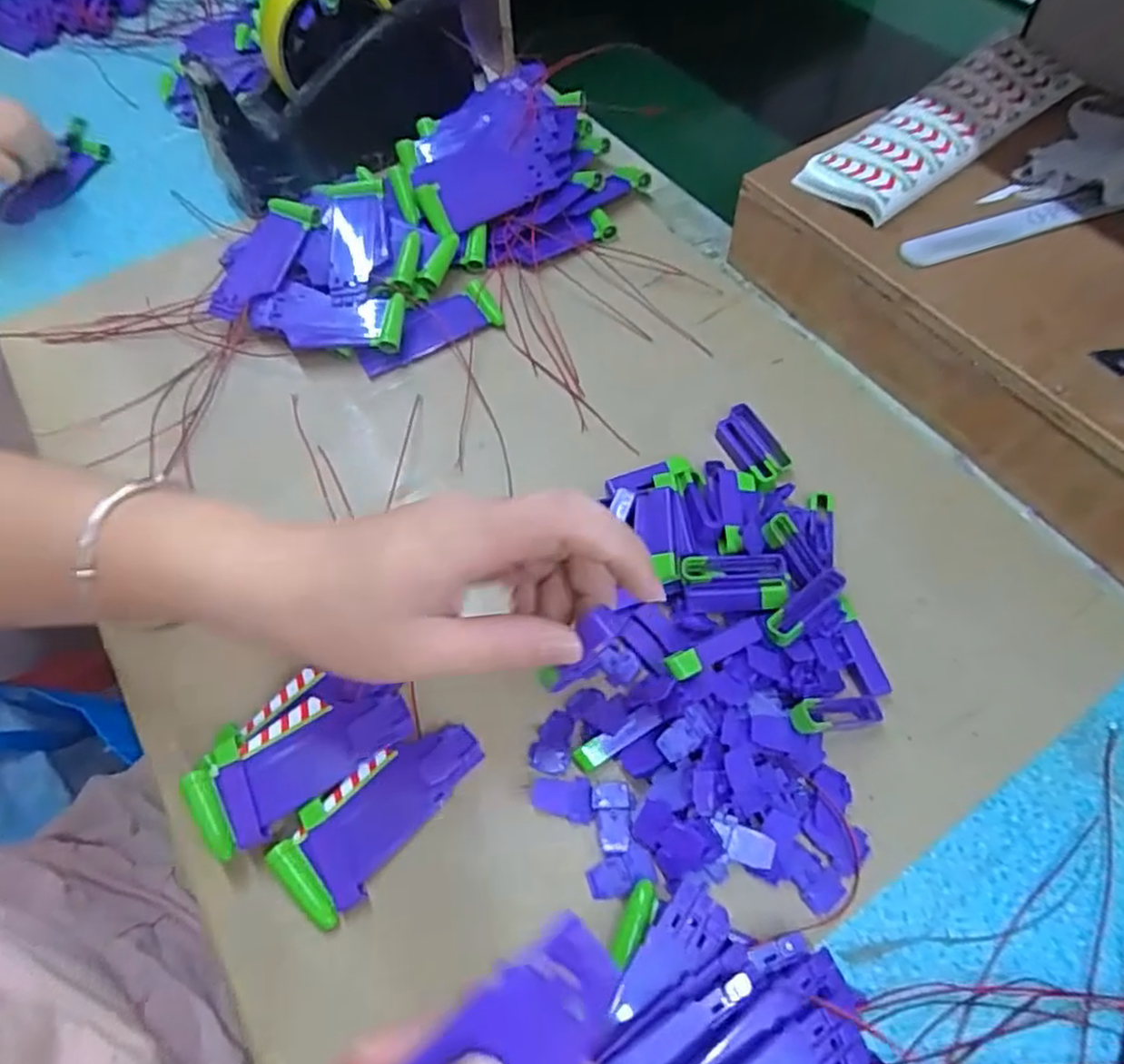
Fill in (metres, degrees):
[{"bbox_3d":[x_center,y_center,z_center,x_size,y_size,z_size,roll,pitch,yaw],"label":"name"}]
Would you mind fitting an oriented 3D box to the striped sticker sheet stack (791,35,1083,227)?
[{"bbox_3d":[0.219,-0.233,0.399,0.180,0.020,0.055,-35,65,-16],"label":"striped sticker sheet stack"}]

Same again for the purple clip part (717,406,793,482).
[{"bbox_3d":[0.099,-0.046,0.366,0.025,0.007,0.048,-22,62,-10],"label":"purple clip part"}]

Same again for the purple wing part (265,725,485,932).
[{"bbox_3d":[-0.076,0.114,0.291,0.039,0.005,0.087,38,68,21],"label":"purple wing part"}]

